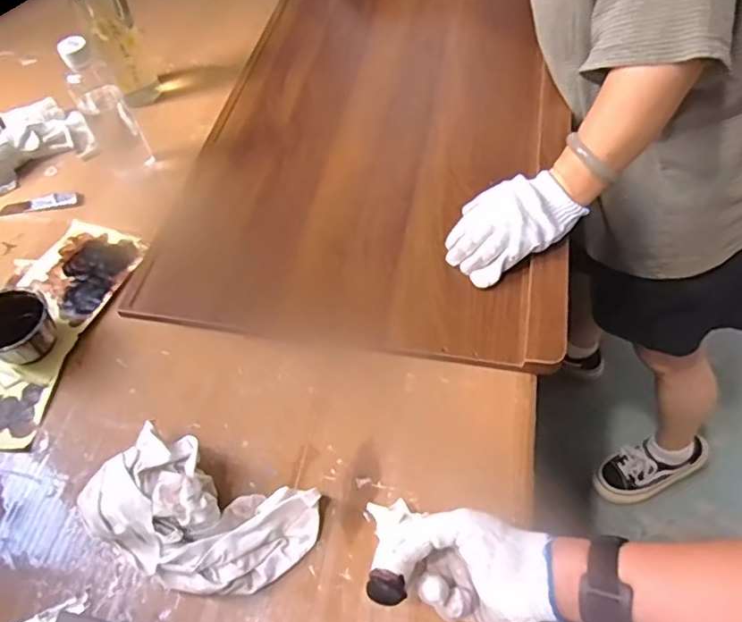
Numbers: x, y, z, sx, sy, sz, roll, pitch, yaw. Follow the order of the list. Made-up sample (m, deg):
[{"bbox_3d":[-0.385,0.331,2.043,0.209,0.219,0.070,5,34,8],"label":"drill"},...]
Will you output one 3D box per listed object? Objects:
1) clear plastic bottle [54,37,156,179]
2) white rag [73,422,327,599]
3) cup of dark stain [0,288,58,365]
[{"bbox_3d":[-0.333,-0.249,0.756,0.056,0.194,0.048,-28,58,-14],"label":"clear plastic bottle"},{"bbox_3d":[-0.153,0.179,0.525,0.191,0.057,0.106,16,58,16],"label":"white rag"},{"bbox_3d":[-0.385,0.021,0.653,0.079,0.053,0.077,-2,55,4],"label":"cup of dark stain"}]

